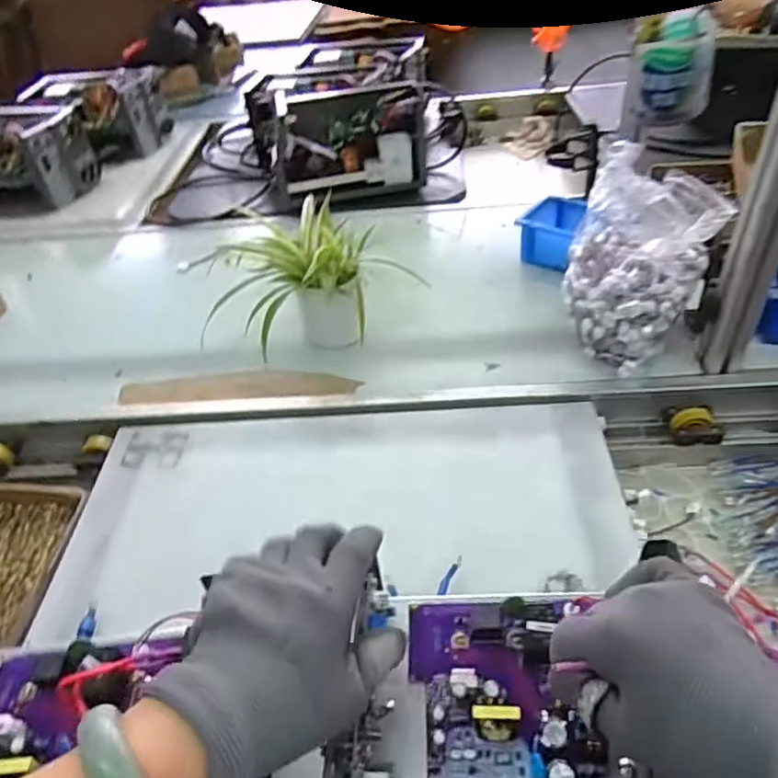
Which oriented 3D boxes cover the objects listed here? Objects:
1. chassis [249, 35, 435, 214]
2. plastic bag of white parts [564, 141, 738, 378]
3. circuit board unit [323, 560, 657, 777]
[{"bbox_3d":[-0.096,-0.584,1.306,0.372,0.178,0.519,-7,42,-1],"label":"chassis"},{"bbox_3d":[0.289,-0.148,0.756,0.133,0.211,0.162,-24,44,-19],"label":"plastic bag of white parts"},{"bbox_3d":[0.072,0.187,0.357,0.197,0.045,0.158,-2,42,5],"label":"circuit board unit"}]

